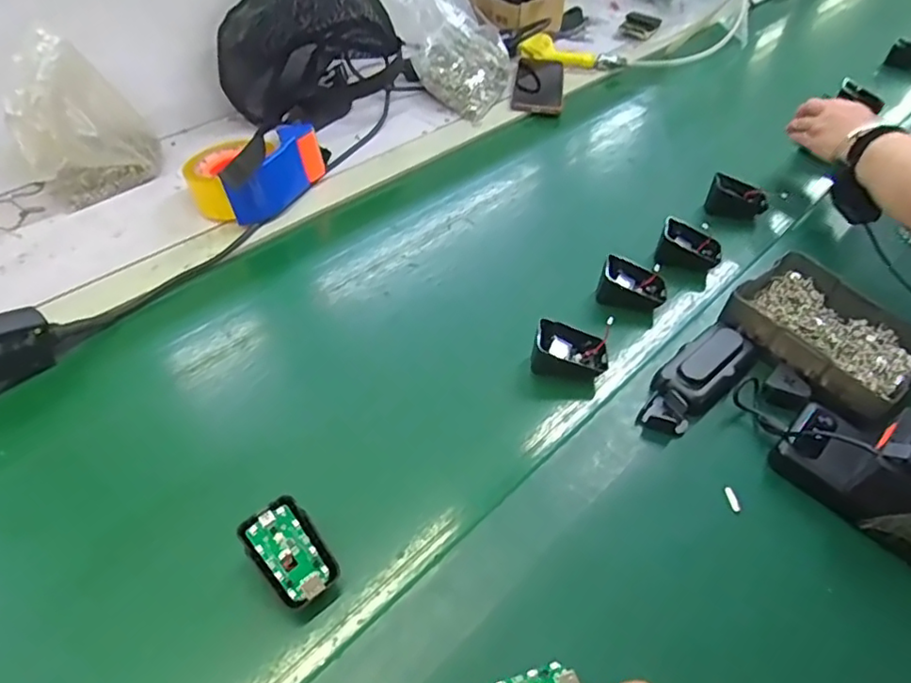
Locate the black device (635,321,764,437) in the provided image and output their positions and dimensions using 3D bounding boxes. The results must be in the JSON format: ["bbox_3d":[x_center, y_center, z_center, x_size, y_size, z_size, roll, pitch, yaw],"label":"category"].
[{"bbox_3d":[0.220,0.029,0.534,0.149,0.028,0.051,-33,56,-30],"label":"black device"}]

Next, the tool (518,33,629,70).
[{"bbox_3d":[0.199,-0.492,1.001,0.176,0.050,0.032,2,46,-2],"label":"tool"}]

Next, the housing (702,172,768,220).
[{"bbox_3d":[0.347,-0.177,0.733,0.067,0.051,0.035,12,46,8],"label":"housing"}]

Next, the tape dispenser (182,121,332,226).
[{"bbox_3d":[-0.239,-0.209,0.707,0.115,0.066,0.161,22,48,16],"label":"tape dispenser"}]

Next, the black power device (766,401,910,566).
[{"bbox_3d":[0.334,0.099,0.445,0.076,0.082,0.153,-33,56,-30],"label":"black power device"}]

